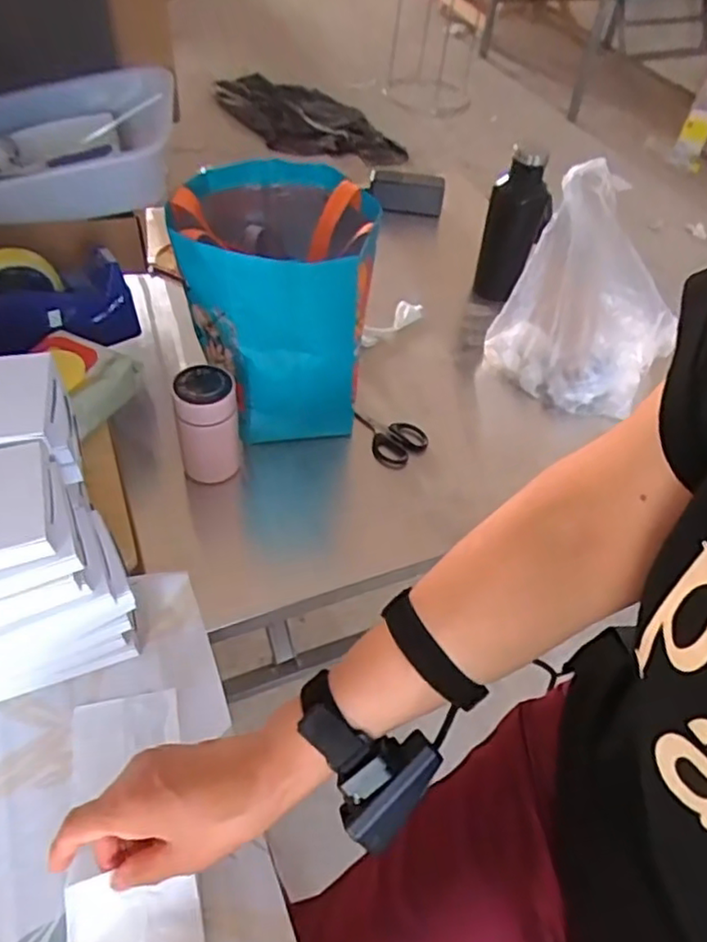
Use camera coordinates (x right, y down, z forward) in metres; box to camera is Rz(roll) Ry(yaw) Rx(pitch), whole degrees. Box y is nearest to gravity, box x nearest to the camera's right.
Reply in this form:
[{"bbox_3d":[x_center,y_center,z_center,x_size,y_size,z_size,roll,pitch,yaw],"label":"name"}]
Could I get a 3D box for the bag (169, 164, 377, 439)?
[{"bbox_3d":[-0.088,-0.195,0.763,0.192,0.257,0.228,1,49,-4],"label":"bag"}]

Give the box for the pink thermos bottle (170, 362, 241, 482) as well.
[{"bbox_3d":[-0.157,-0.037,0.716,0.063,0.149,0.054,-3,49,-8],"label":"pink thermos bottle"}]

